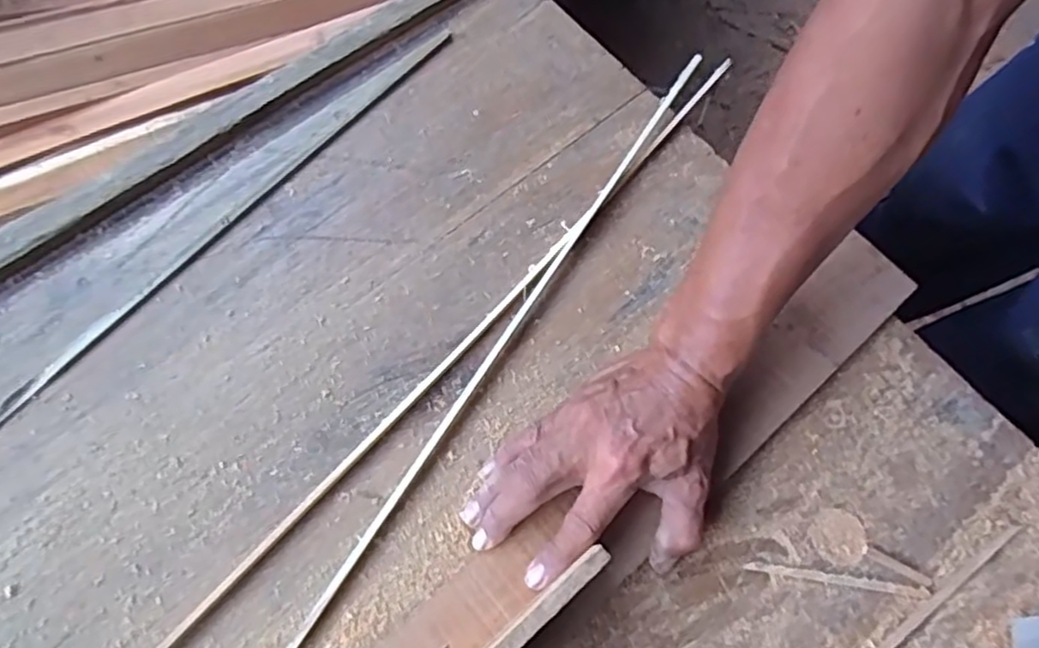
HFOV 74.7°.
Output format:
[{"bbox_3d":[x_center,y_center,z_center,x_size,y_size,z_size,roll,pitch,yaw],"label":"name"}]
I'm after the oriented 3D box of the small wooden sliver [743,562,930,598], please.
[{"bbox_3d":[0.194,0.156,0.414,0.111,0.004,0.006,9,68,0],"label":"small wooden sliver"}]

